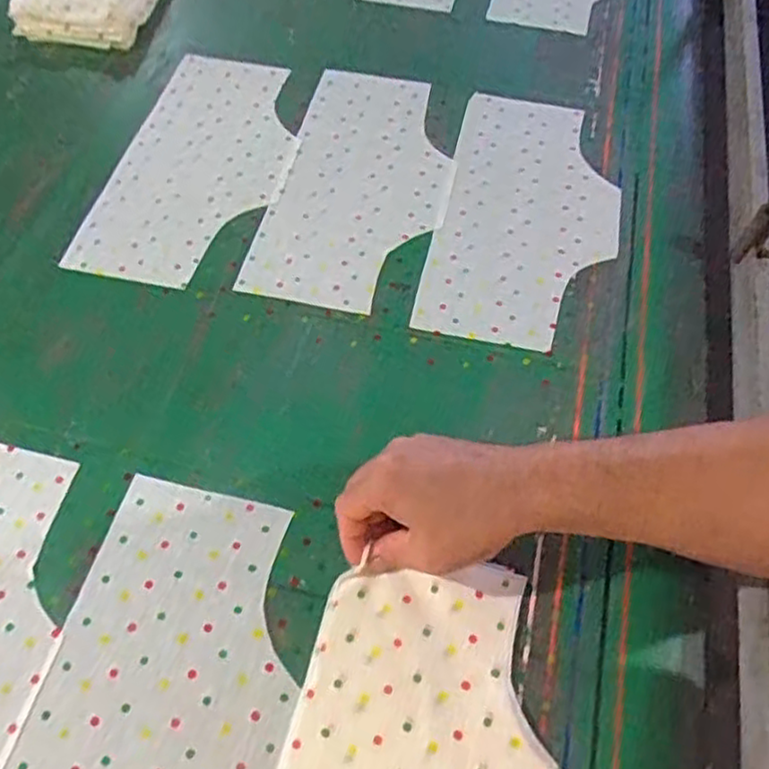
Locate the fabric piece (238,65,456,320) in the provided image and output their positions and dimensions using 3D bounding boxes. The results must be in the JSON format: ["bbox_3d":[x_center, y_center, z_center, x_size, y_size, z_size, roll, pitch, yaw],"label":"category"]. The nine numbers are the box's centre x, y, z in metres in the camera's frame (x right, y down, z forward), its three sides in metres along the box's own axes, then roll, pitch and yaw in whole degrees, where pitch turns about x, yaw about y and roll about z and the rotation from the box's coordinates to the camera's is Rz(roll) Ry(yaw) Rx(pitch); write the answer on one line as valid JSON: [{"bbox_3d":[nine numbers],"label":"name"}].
[{"bbox_3d":[-0.019,-0.204,0.701,0.163,0.006,0.321,9,59,7],"label":"fabric piece"}]

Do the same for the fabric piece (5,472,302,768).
[{"bbox_3d":[-0.146,0.217,0.441,0.159,0.005,0.319,12,59,9],"label":"fabric piece"}]

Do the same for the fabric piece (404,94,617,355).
[{"bbox_3d":[0.137,-0.164,0.677,0.162,0.005,0.311,11,59,8],"label":"fabric piece"}]

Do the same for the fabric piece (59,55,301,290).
[{"bbox_3d":[-0.180,-0.228,0.718,0.169,0.004,0.321,9,59,7],"label":"fabric piece"}]

